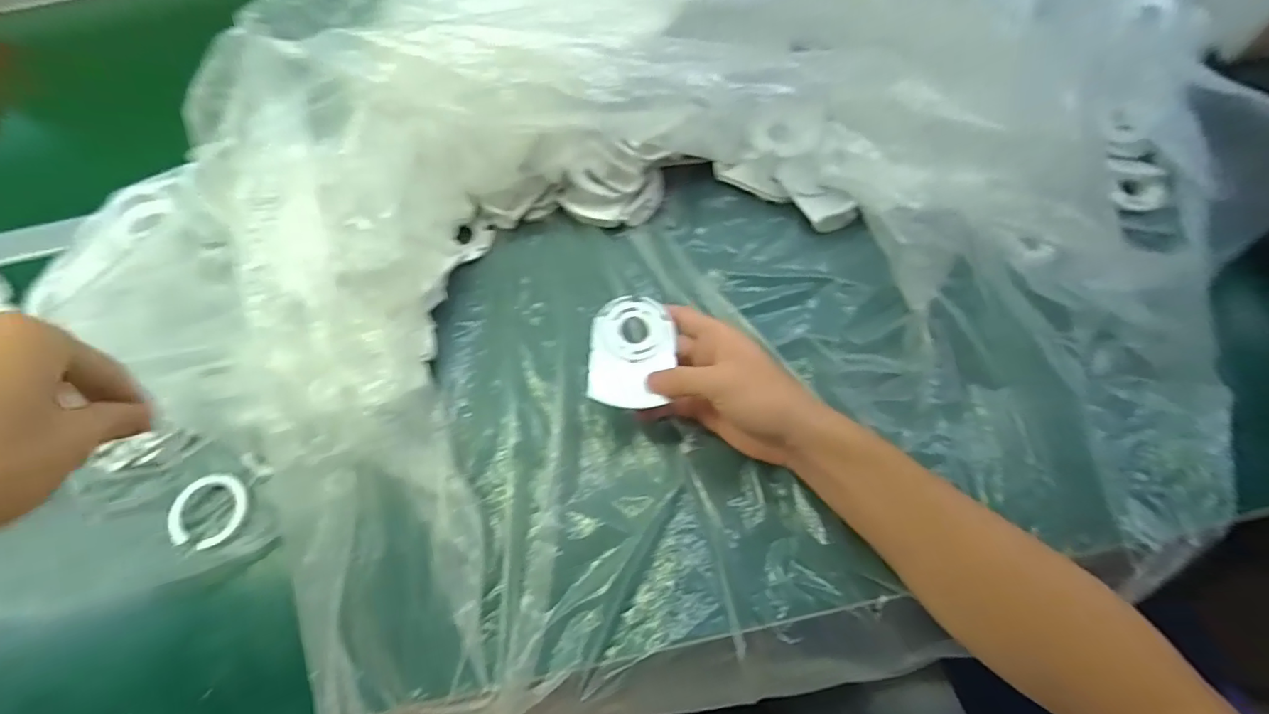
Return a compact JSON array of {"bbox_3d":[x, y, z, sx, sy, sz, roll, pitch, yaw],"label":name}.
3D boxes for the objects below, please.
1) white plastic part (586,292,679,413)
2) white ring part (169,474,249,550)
[{"bbox_3d":[-0.001,-0.004,0.375,0.058,0.011,0.083,4,64,5],"label":"white plastic part"},{"bbox_3d":[-0.309,0.111,0.390,0.055,0.004,0.050,10,66,9],"label":"white ring part"}]

